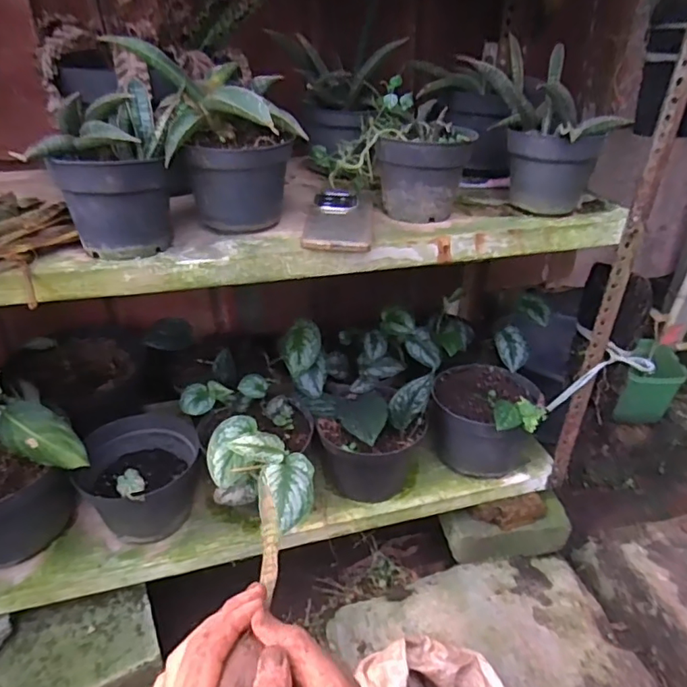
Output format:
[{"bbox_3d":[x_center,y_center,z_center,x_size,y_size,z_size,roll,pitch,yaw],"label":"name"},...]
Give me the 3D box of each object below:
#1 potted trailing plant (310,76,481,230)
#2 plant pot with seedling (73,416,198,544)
[{"bbox_3d":[0.059,-0.234,0.669,0.194,0.131,0.108,11,35,17],"label":"potted trailing plant"},{"bbox_3d":[-0.306,0.202,0.823,0.157,0.111,0.156,0,33,0],"label":"plant pot with seedling"}]

